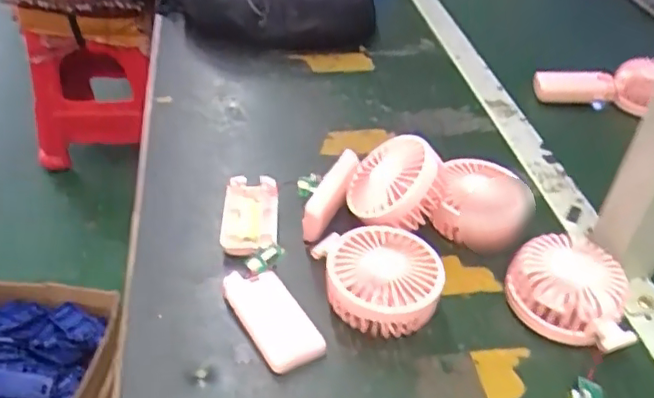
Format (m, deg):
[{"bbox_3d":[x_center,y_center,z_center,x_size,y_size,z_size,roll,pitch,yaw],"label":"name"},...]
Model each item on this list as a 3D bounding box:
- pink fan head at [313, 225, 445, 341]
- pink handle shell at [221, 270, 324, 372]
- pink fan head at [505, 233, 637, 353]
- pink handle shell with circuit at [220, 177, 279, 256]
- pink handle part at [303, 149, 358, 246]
[{"bbox_3d":[0.042,0.062,0.471,0.089,0.045,0.093,-6,42,-13],"label":"pink fan head"},{"bbox_3d":[-0.043,0.087,0.449,0.043,0.009,0.091,-31,57,-17],"label":"pink handle shell"},{"bbox_3d":[0.194,0.072,0.473,0.099,0.050,0.088,25,44,21],"label":"pink fan head"},{"bbox_3d":[-0.068,0.014,0.531,0.048,0.015,0.096,2,40,-4],"label":"pink handle shell with circuit"},{"bbox_3d":[0.003,-0.006,0.531,0.019,0.029,0.095,22,67,18],"label":"pink handle part"}]

